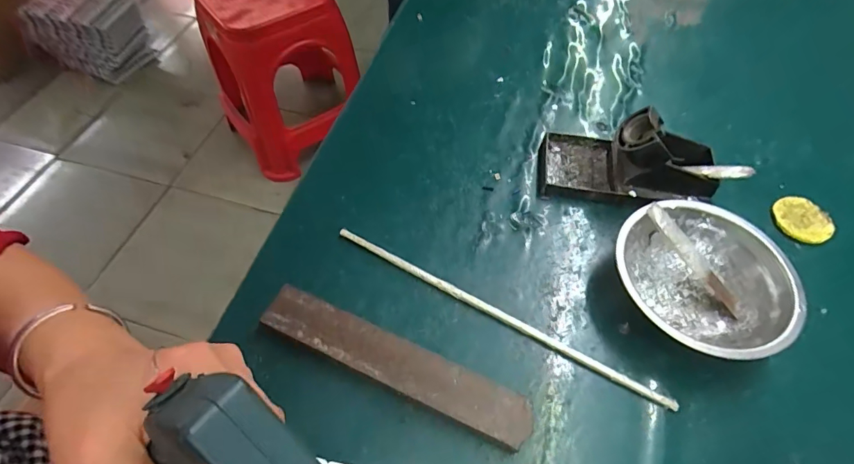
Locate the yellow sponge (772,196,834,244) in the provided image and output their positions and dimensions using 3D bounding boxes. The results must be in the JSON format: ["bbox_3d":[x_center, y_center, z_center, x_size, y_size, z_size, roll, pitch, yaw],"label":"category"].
[{"bbox_3d":[0.336,-0.010,0.393,0.043,0.011,0.047,-22,59,-13],"label":"yellow sponge"}]

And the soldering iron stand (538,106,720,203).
[{"bbox_3d":[0.182,-0.072,0.395,0.152,0.061,0.078,5,57,4],"label":"soldering iron stand"}]

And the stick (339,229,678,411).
[{"bbox_3d":[0.049,0.060,0.338,0.274,0.011,0.010,26,61,16],"label":"stick"}]

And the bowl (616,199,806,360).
[{"bbox_3d":[0.212,0.036,0.339,0.111,0.040,0.128,-23,60,-14],"label":"bowl"}]

